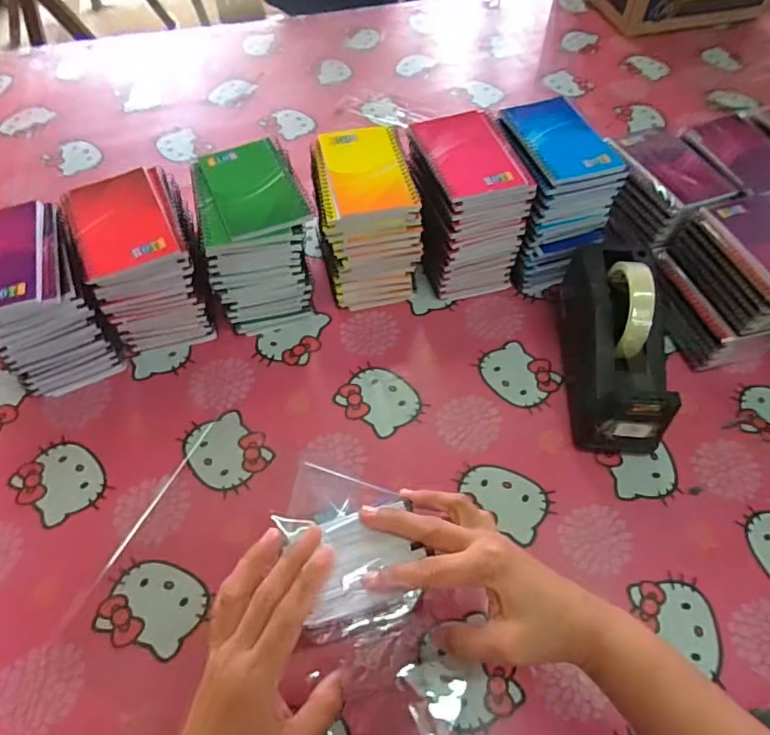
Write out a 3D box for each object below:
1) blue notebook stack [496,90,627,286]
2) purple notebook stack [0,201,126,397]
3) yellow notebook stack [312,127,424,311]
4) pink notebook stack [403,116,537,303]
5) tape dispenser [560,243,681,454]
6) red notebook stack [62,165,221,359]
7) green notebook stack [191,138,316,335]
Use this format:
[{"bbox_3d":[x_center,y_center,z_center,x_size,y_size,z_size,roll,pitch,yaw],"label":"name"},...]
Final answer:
[{"bbox_3d":[0.187,-0.200,0.622,0.097,0.156,0.164,-11,59,-8],"label":"blue notebook stack"},{"bbox_3d":[-0.348,-0.067,0.534,0.103,0.143,0.126,-20,60,-13],"label":"purple notebook stack"},{"bbox_3d":[-0.024,-0.165,0.601,0.096,0.148,0.125,-11,59,-8],"label":"yellow notebook stack"},{"bbox_3d":[0.089,-0.181,0.607,0.096,0.153,0.129,-15,59,-10],"label":"pink notebook stack"},{"bbox_3d":[0.233,-0.029,0.529,0.073,0.127,0.195,2,58,0],"label":"tape dispenser"},{"bbox_3d":[-0.252,-0.108,0.561,0.098,0.144,0.132,-18,60,-12],"label":"red notebook stack"},{"bbox_3d":[-0.141,-0.137,0.580,0.100,0.147,0.127,-16,59,-11],"label":"green notebook stack"}]

